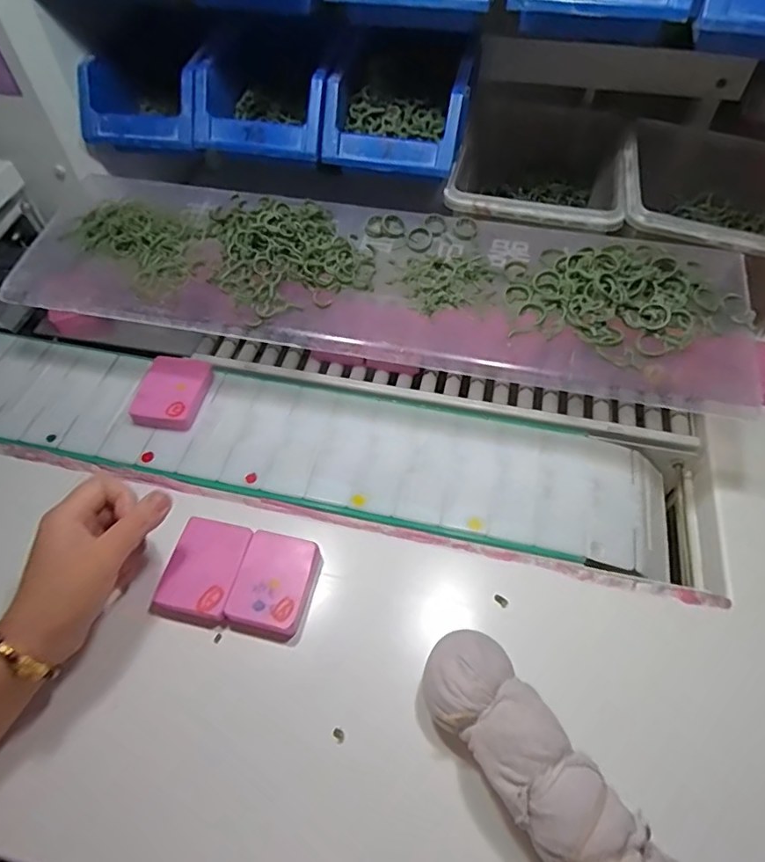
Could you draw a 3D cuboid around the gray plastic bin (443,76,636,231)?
[{"bbox_3d":[0.160,-0.260,0.570,0.162,0.083,0.215,11,56,9],"label":"gray plastic bin"}]

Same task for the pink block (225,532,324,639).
[{"bbox_3d":[-0.080,0.115,0.412,0.054,0.016,0.072,11,56,8],"label":"pink block"}]

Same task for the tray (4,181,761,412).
[{"bbox_3d":[-0.012,-0.135,0.462,0.615,0.041,0.176,9,56,8],"label":"tray"}]

